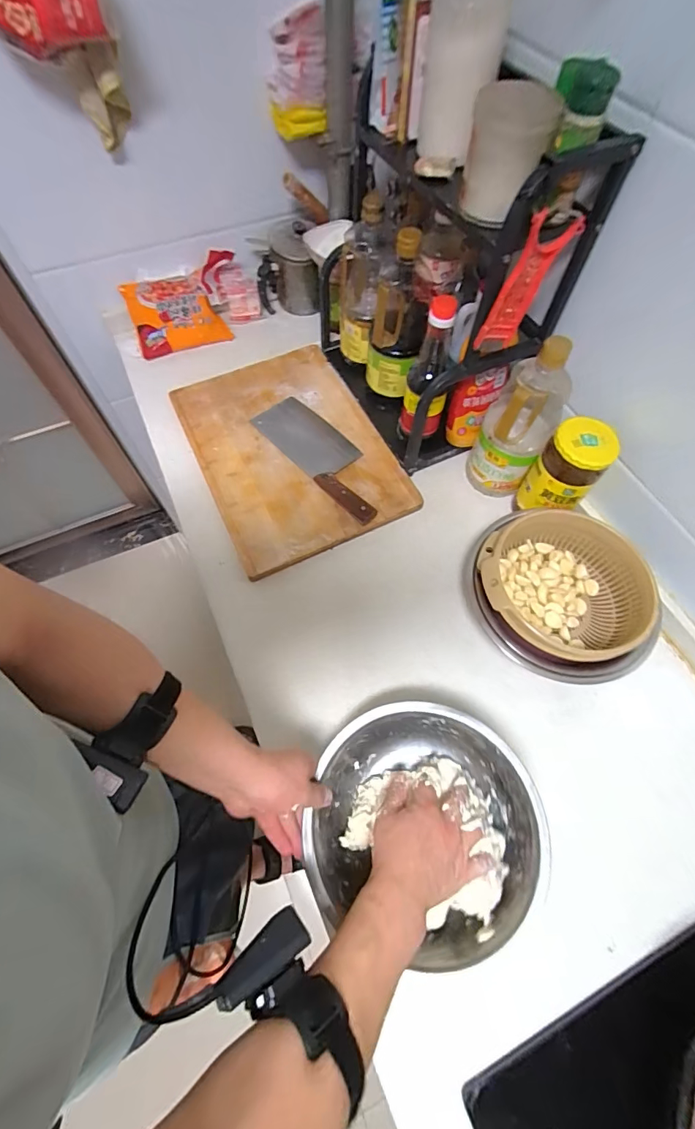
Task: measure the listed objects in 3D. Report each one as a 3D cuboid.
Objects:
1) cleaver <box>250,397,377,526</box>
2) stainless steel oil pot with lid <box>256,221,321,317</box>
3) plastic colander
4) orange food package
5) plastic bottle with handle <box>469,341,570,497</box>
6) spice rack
[{"bbox_3d":[-0.037,-0.194,0.755,0.106,0.022,0.300,-39,69,-16],"label":"cleaver"},{"bbox_3d":[-0.113,-0.609,0.912,0.129,0.151,0.092,15,66,9],"label":"stainless steel oil pot with lid"},{"bbox_3d":[0.284,0.031,0.592,0.210,0.080,0.195,-1,64,2],"label":"plastic colander"},{"bbox_3d":[-0.327,-0.513,0.882,0.214,0.038,0.147,-15,109,-2],"label":"orange food package"},{"bbox_3d":[0.248,-0.203,0.647,0.096,0.242,0.073,30,69,15],"label":"plastic bottle with handle"},{"bbox_3d":[0.096,-0.439,0.673,0.217,0.388,0.440,-33,68,-13],"label":"spice rack"}]

